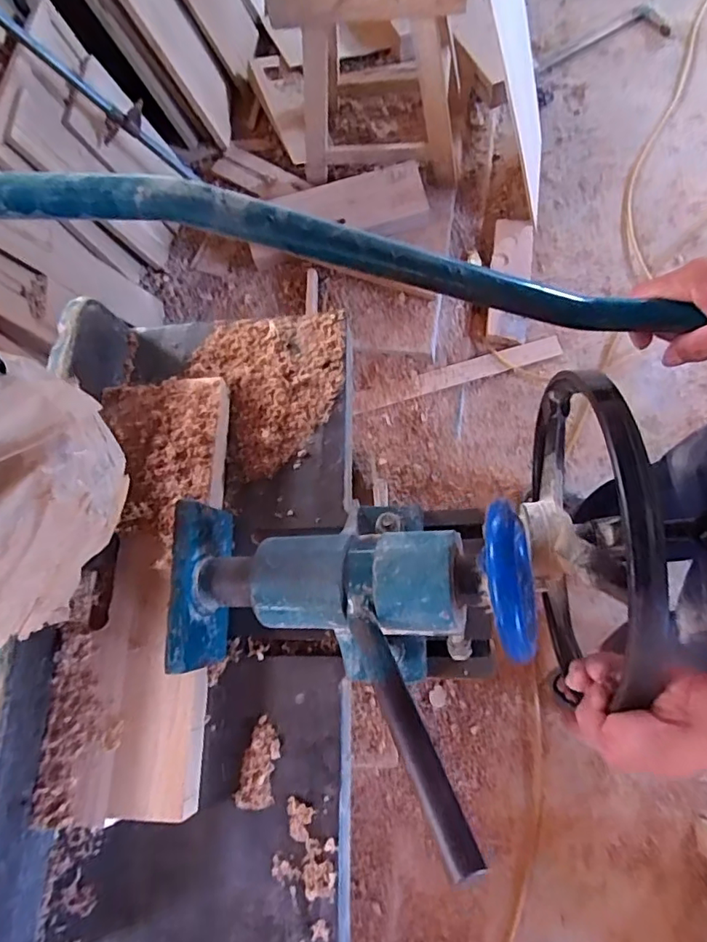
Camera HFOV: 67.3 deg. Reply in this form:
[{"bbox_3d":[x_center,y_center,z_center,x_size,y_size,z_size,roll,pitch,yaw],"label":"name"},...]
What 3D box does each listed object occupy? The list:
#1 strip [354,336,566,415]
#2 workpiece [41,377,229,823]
[{"bbox_3d":[0.292,-0.277,1.492,0.600,0.018,0.063,-17,70,1],"label":"strip"},{"bbox_3d":[-0.170,0.084,0.434,0.112,0.027,0.343,-2,71,7],"label":"workpiece"}]

